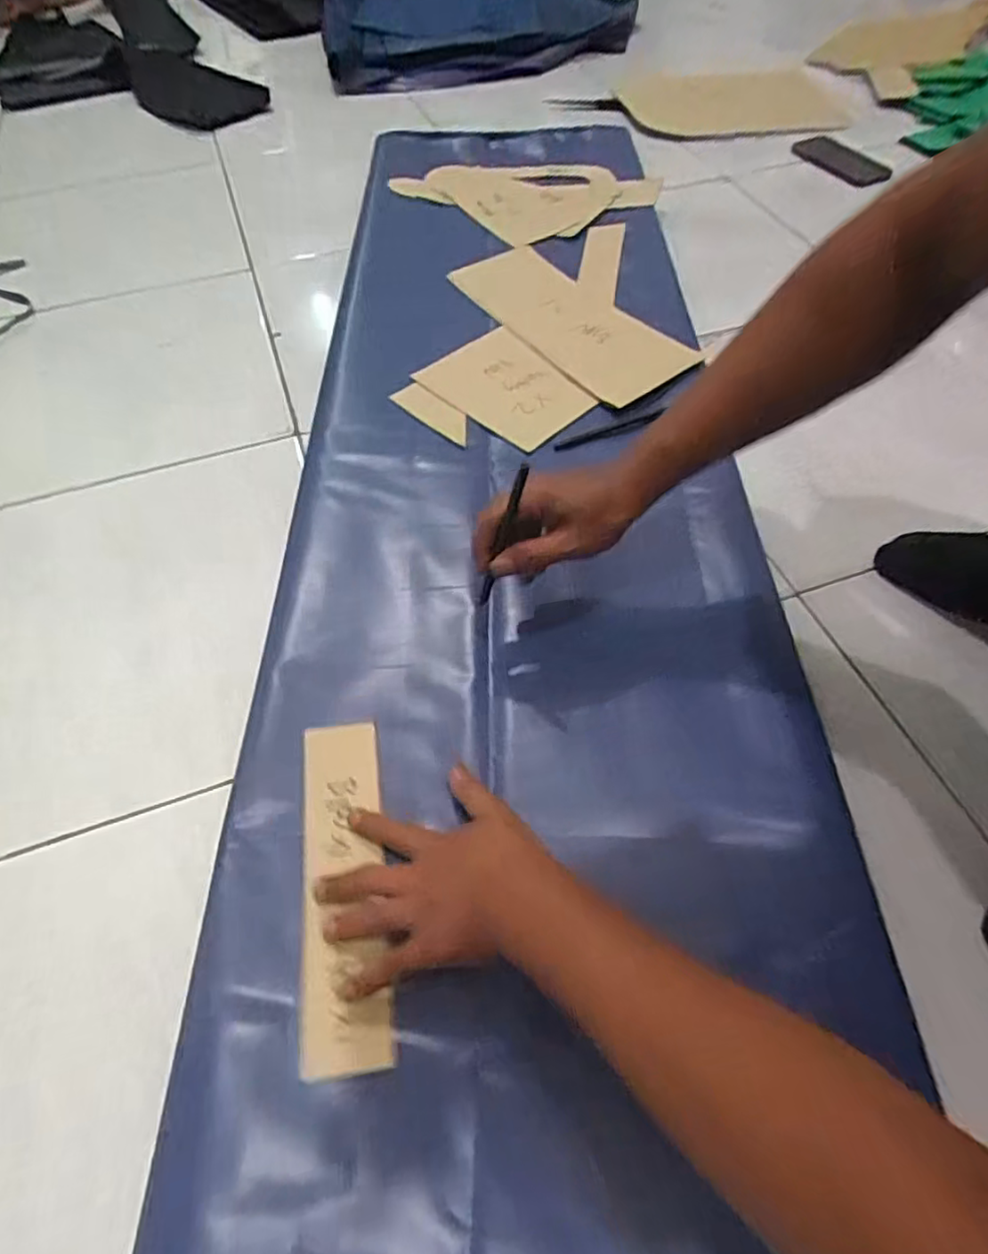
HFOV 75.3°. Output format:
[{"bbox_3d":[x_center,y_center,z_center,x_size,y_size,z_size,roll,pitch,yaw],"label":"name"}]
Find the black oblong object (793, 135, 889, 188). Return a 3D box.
[{"bbox_3d":[0.598,-0.811,1.108,0.094,0.009,0.169,-27,61,-15],"label":"black oblong object"}]

